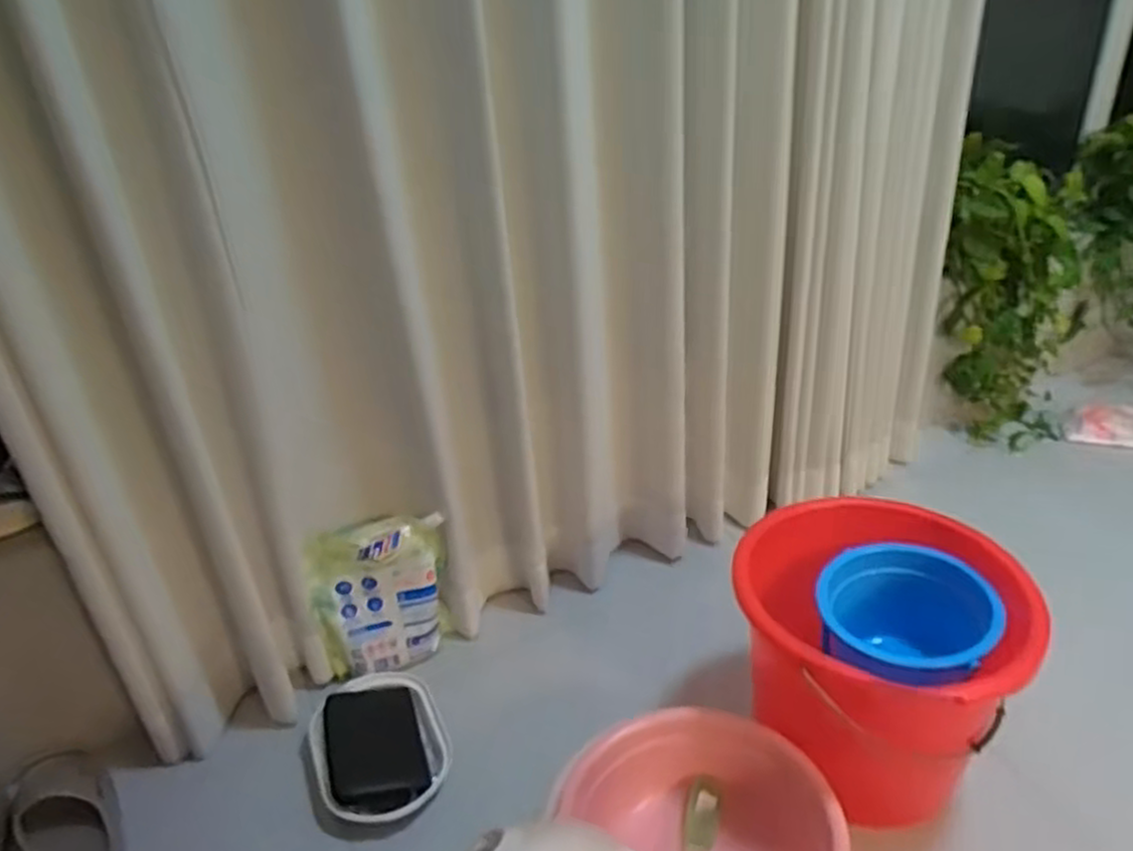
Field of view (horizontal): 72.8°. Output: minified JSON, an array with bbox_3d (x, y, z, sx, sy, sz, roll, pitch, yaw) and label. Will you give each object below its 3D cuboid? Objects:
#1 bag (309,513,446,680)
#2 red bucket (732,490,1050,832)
[{"bbox_3d":[-0.279,0.262,1.176,0.204,0.229,0.072,-10,30,-10],"label":"bag"},{"bbox_3d":[0.379,0.301,0.963,0.331,0.284,0.299,2,30,11],"label":"red bucket"}]

